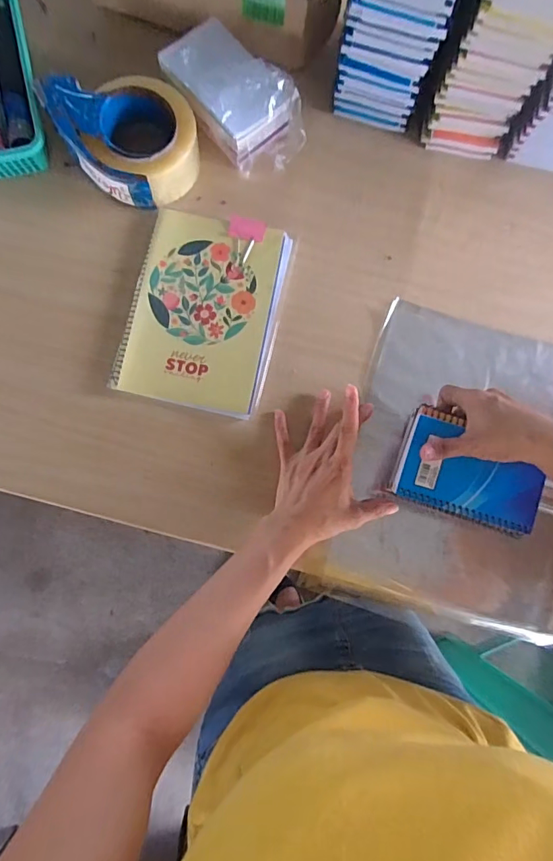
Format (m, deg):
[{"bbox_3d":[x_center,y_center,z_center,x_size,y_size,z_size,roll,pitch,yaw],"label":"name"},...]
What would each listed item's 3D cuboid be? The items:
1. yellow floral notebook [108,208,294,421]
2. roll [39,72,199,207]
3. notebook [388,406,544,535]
[{"bbox_3d":[-0.082,-0.136,0.520,0.162,0.015,0.220,13,81,-1],"label":"yellow floral notebook"},{"bbox_3d":[-0.165,-0.338,0.518,0.137,0.058,0.152,-32,85,-7],"label":"roll"},{"bbox_3d":[0.193,0.042,0.456,0.140,0.020,0.092,22,81,0],"label":"notebook"}]

